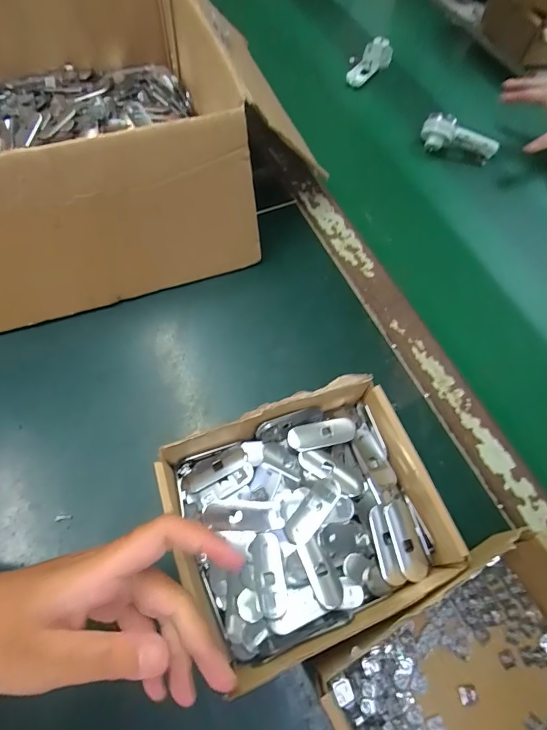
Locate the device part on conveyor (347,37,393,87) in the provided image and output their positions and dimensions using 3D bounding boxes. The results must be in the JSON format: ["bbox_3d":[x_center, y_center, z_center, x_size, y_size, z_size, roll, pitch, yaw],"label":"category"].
[{"bbox_3d":[0.132,-0.424,0.584,0.031,0.029,0.088,40,80,16],"label":"device part on conveyor"}]

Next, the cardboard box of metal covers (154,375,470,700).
[{"bbox_3d":[0.022,0.103,0.285,0.171,0.054,0.145,-21,66,-13],"label":"cardboard box of metal covers"}]

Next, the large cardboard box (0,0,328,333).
[{"bbox_3d":[-0.226,-0.216,0.391,0.409,0.134,0.331,-19,66,-12],"label":"large cardboard box"}]

